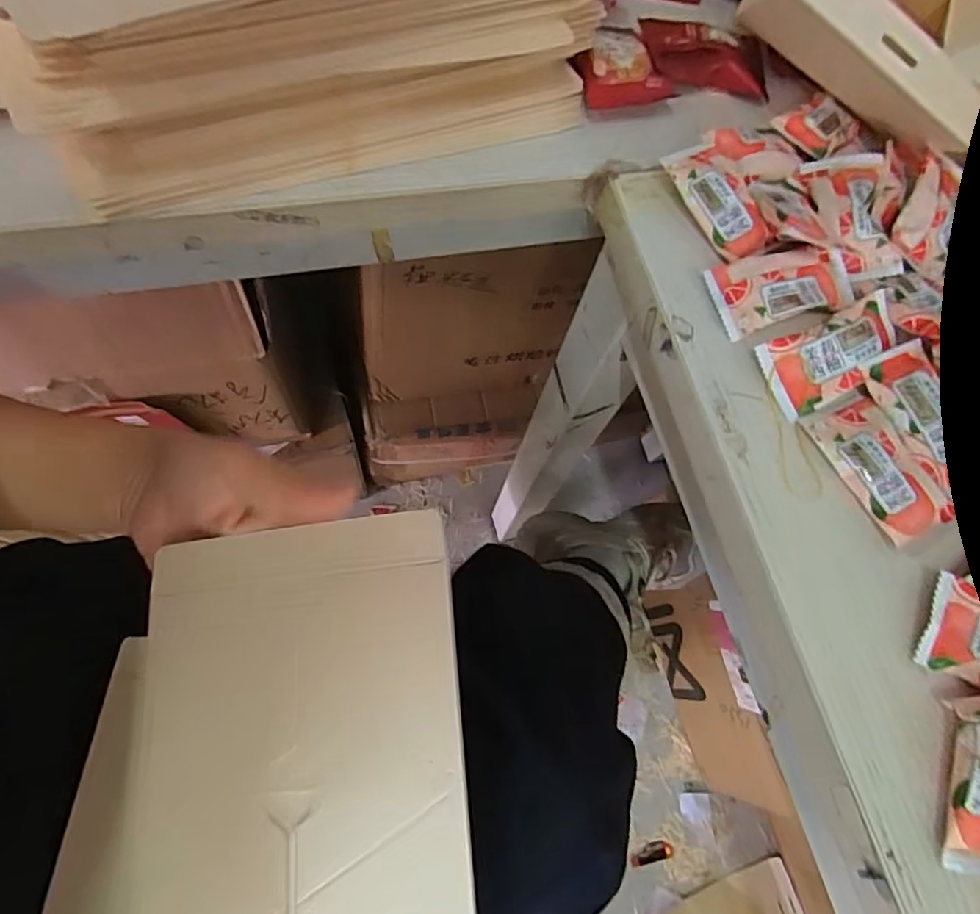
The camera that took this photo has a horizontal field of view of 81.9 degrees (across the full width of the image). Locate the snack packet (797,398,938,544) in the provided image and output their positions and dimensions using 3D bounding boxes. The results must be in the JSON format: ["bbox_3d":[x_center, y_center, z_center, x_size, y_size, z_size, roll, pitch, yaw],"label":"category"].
[{"bbox_3d":[0.178,0.003,0.257,0.036,0.007,0.066,-28,76,-10],"label":"snack packet"}]

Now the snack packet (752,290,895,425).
[{"bbox_3d":[0.170,-0.050,0.272,0.076,0.008,0.038,-23,75,-9],"label":"snack packet"}]

